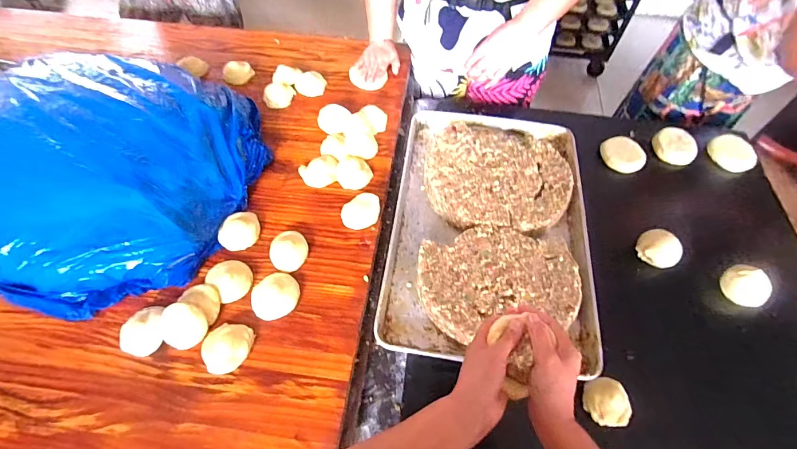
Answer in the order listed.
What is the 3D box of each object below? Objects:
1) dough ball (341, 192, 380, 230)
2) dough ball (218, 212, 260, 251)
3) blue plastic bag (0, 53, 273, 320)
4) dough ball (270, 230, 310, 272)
[{"bbox_3d":[-0.081,-0.029,0.793,0.083,0.034,0.073,-4,59,-4],"label":"dough ball"},{"bbox_3d":[-0.323,0.008,0.770,0.067,0.039,0.087,4,59,1],"label":"dough ball"},{"bbox_3d":[-0.693,-0.140,0.798,0.735,0.122,0.626,17,60,9],"label":"blue plastic bag"},{"bbox_3d":[-0.215,0.050,0.741,0.066,0.040,0.080,11,59,5],"label":"dough ball"}]

